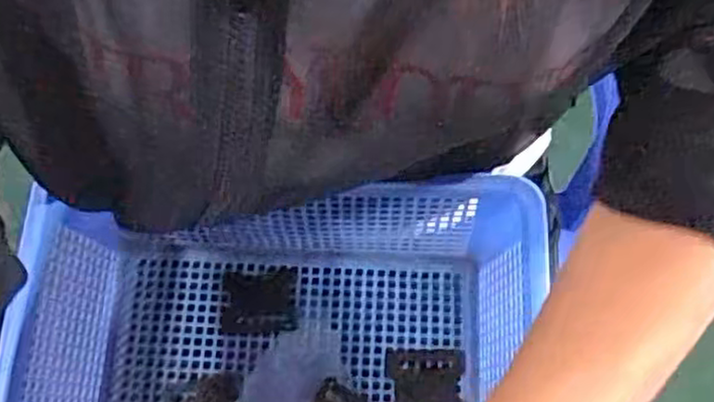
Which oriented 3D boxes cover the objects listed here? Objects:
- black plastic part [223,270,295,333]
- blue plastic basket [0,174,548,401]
[{"bbox_3d":[-0.068,0.069,0.514,0.050,0.004,0.042,-2,68,-1],"label":"black plastic part"},{"bbox_3d":[-0.040,0.114,0.447,0.292,0.107,0.220,-1,68,0],"label":"blue plastic basket"}]

